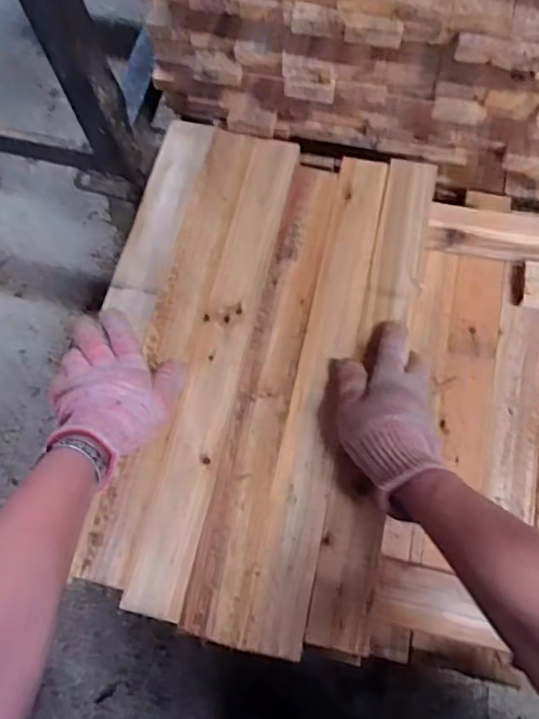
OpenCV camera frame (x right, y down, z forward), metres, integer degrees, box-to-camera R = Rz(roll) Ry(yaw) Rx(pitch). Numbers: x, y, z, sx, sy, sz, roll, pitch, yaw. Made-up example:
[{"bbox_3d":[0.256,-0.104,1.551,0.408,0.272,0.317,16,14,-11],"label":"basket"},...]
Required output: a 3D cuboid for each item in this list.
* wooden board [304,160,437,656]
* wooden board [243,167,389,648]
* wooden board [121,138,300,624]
[{"bbox_3d":[0.109,0.010,0.541,0.053,0.015,0.499,11,69,6],"label":"wooden board"},{"bbox_3d":[0.053,0.007,0.526,0.053,0.015,0.496,11,73,6],"label":"wooden board"},{"bbox_3d":[-0.045,-0.019,0.539,0.054,0.015,0.496,11,73,6],"label":"wooden board"}]

